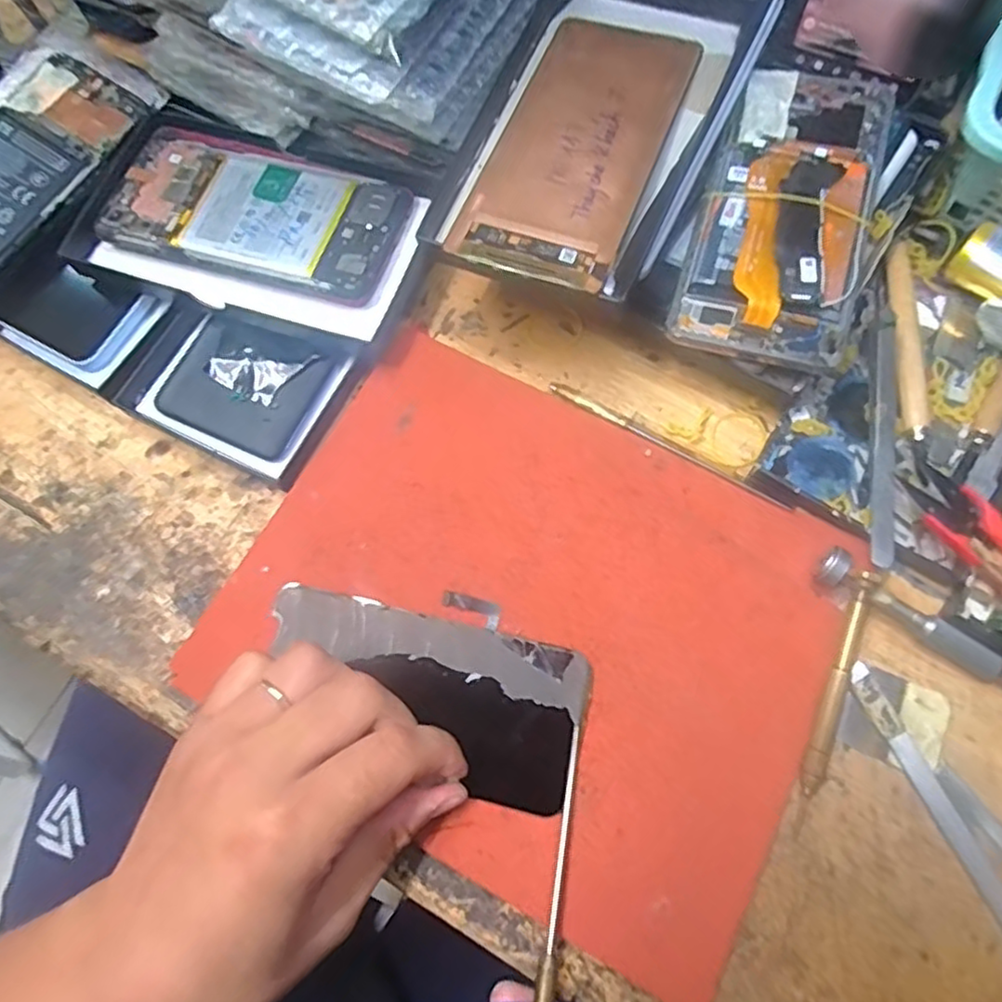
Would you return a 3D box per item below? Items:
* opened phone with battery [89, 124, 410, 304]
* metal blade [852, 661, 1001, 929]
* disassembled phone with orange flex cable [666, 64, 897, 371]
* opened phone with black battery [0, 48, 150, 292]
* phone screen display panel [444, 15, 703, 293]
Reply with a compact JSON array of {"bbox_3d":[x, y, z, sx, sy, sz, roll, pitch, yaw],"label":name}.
[{"bbox_3d":[-0.127,-0.152,0.347,0.155,0.009,0.074,15,74,5],"label":"opened phone with battery"},{"bbox_3d":[0.178,0.127,0.263,0.009,0.004,0.129,-24,72,-5],"label":"metal blade"},{"bbox_3d":[0.138,-0.139,0.310,0.077,0.012,0.163,20,76,14],"label":"disassembled phone with orange flex cable"},{"bbox_3d":[-0.276,-0.179,0.370,0.082,0.010,0.167,34,77,11],"label":"opened phone with black battery"},{"bbox_3d":[0.038,-0.166,0.304,0.071,0.009,0.156,21,75,8],"label":"phone screen display panel"}]

